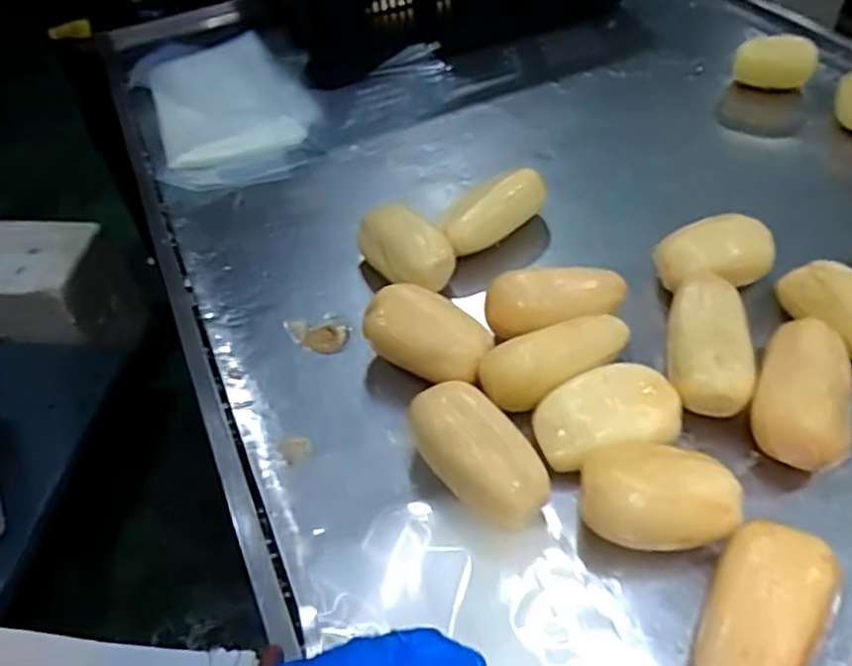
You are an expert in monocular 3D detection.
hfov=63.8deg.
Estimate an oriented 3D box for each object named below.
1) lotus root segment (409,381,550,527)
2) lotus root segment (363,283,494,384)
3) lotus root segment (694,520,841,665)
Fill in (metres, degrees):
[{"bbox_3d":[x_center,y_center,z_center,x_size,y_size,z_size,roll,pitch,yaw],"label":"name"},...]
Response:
[{"bbox_3d":[0.046,0.109,0.615,0.079,0.071,0.146,-29,52,-19],"label":"lotus root segment"},{"bbox_3d":[0.002,0.007,0.715,0.133,0.069,0.083,25,52,26],"label":"lotus root segment"},{"bbox_3d":[0.243,0.205,0.499,0.076,0.076,0.145,27,56,26],"label":"lotus root segment"}]

